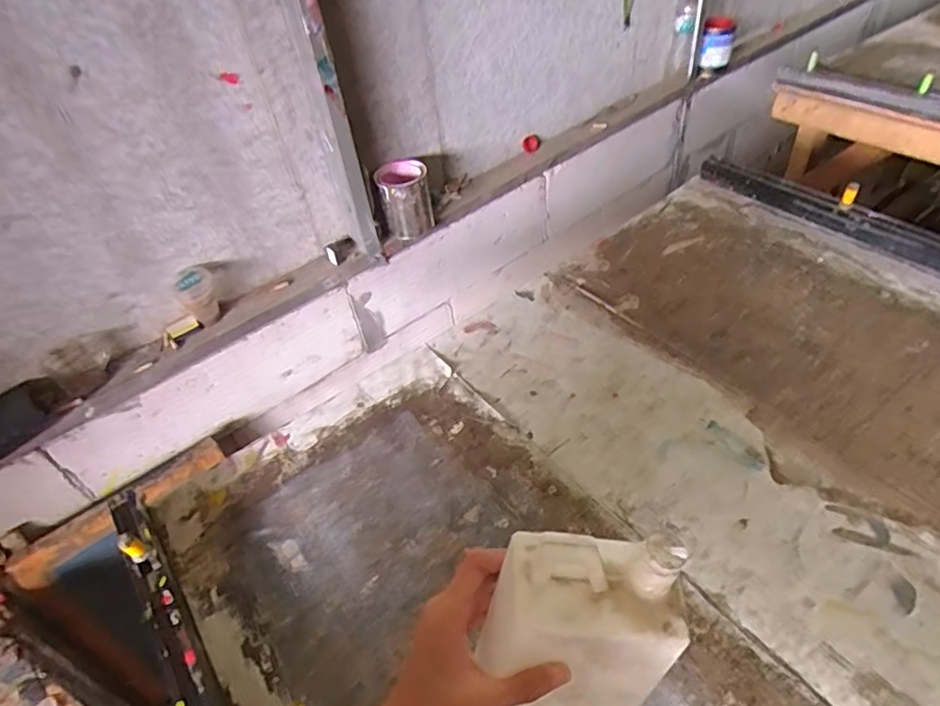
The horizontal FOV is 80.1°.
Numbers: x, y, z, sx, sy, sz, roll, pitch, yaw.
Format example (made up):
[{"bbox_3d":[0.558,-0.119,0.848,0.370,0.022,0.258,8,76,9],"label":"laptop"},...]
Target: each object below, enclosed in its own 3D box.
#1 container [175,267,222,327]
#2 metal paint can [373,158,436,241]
[{"bbox_3d":[-0.495,-0.101,1.029,0.066,0.100,0.053,-27,48,-19],"label":"container"},{"bbox_3d":[-0.137,-0.330,1.204,0.103,0.139,0.108,-4,45,4],"label":"metal paint can"}]

